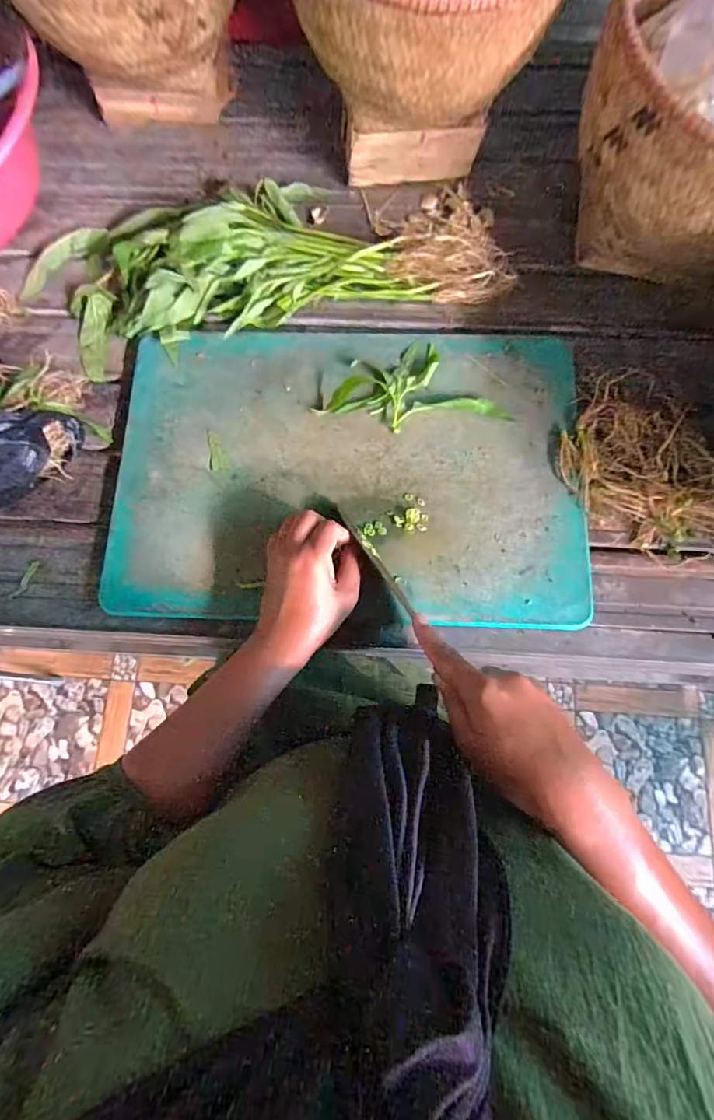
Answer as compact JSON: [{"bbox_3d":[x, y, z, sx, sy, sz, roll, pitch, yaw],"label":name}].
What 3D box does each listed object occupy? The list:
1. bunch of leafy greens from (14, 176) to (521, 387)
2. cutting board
[{"bbox_3d":[-0.094,-0.333,0.514,0.485,0.047,0.198,-11,79,-1],"label":"bunch of leafy greens"},{"bbox_3d":[-0.009,-0.094,0.465,0.440,0.023,0.305,2,79,1],"label":"cutting board"}]

